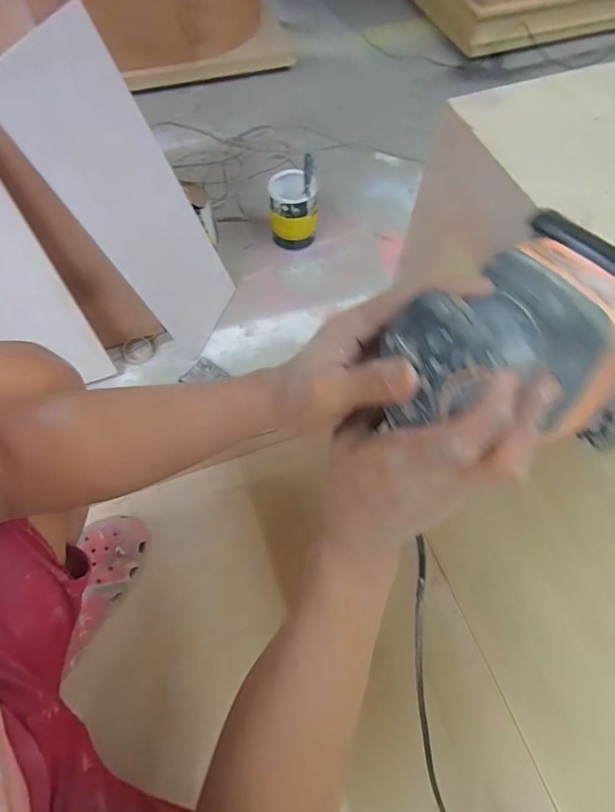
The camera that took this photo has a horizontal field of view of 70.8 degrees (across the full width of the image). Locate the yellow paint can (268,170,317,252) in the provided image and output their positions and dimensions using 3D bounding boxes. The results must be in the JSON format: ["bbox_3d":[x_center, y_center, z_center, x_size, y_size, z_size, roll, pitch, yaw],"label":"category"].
[{"bbox_3d":[-0.048,-0.674,1.478,0.155,0.223,0.156,0,64,-1],"label":"yellow paint can"}]

